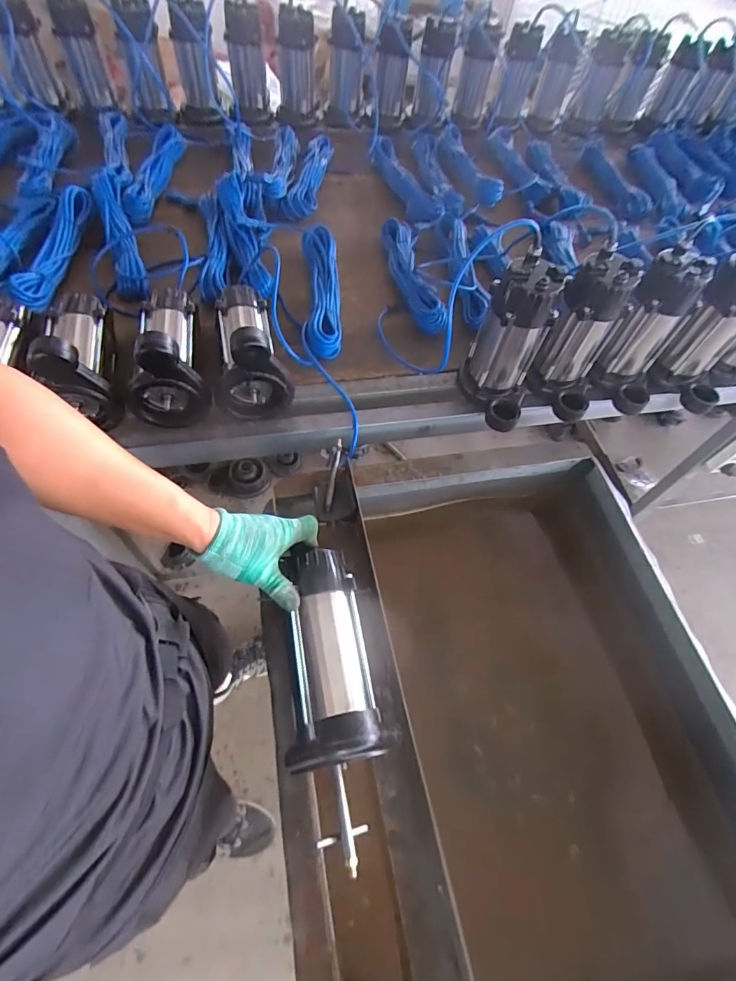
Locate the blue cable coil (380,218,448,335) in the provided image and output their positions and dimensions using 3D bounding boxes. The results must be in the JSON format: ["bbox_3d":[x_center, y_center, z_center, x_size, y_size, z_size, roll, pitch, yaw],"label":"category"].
[{"bbox_3d":[0.088,-0.462,0.970,0.073,0.057,0.332,-7,60,-10],"label":"blue cable coil"}]

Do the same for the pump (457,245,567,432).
[{"bbox_3d":[0.234,-0.225,0.726,0.097,0.230,0.154,-21,63,-18],"label":"pump"}]

